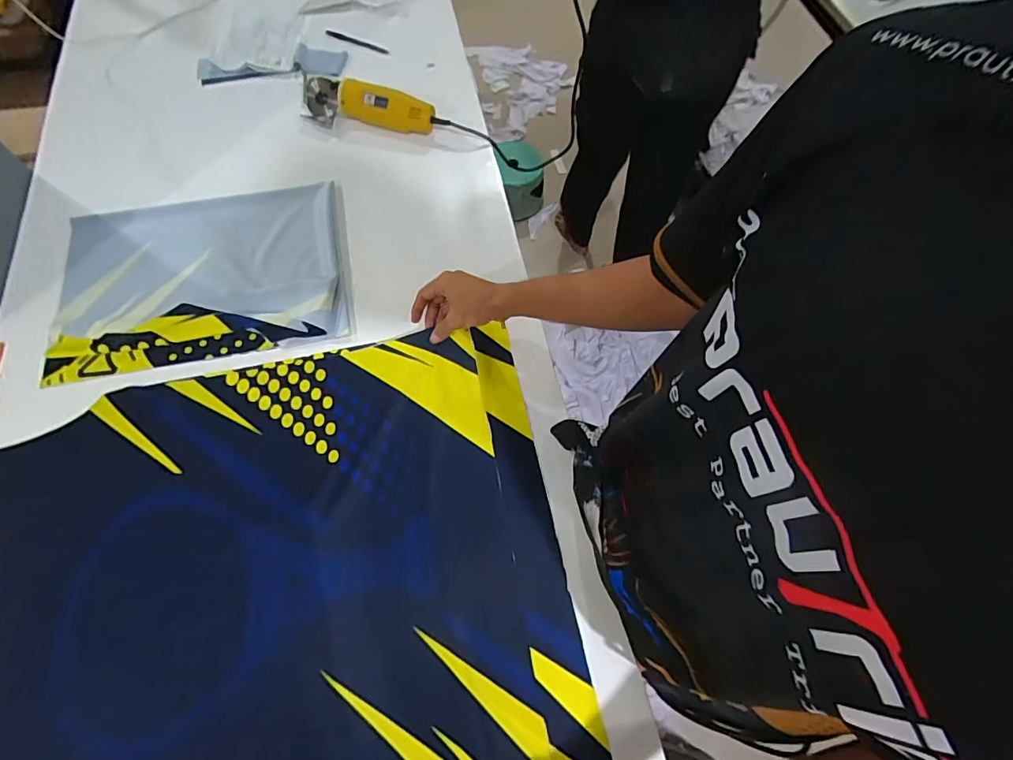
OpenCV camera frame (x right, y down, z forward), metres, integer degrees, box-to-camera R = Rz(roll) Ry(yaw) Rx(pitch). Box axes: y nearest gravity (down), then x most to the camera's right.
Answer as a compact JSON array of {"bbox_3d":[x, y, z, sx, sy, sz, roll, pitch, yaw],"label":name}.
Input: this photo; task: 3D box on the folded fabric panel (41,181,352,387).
[{"bbox_3d":[-0.470,-0.169,0.734,0.420,0.014,0.309,-11,65,-6],"label":"folded fabric panel"}]

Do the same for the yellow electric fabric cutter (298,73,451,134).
[{"bbox_3d":[-0.241,-0.493,0.859,0.264,0.054,0.066,7,64,3],"label":"yellow electric fabric cutter"}]

